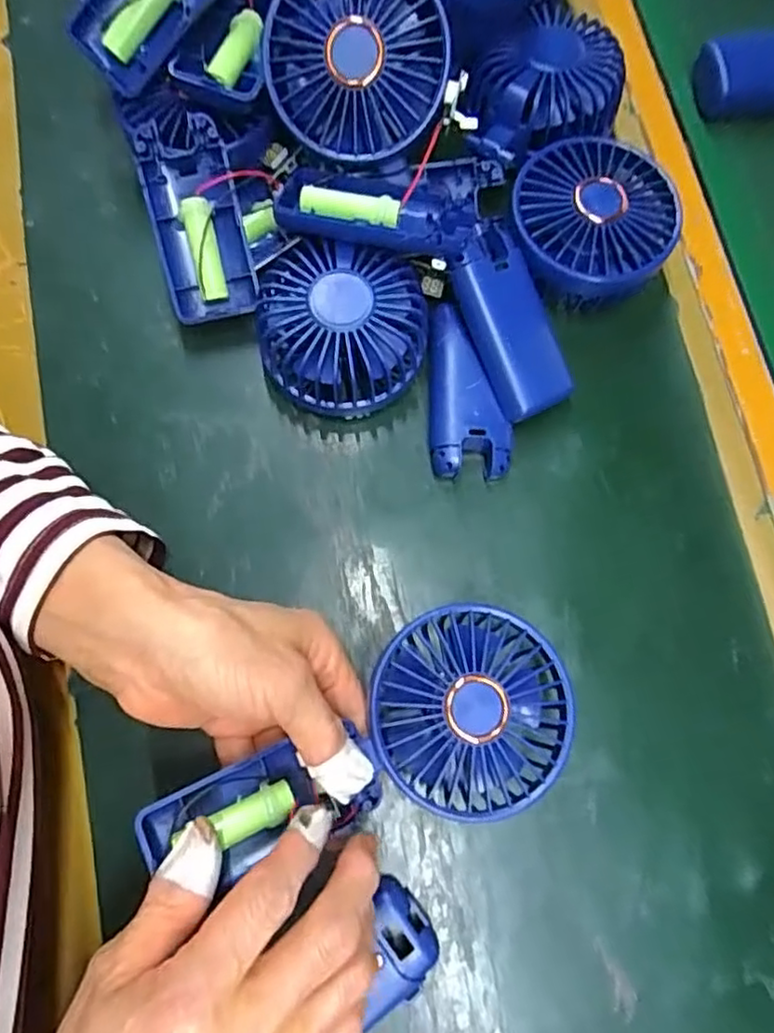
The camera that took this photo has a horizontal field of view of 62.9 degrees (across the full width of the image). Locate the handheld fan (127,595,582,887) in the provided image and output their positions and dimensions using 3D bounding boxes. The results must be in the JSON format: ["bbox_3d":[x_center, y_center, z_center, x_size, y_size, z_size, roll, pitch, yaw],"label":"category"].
[{"bbox_3d":[-0.008,0.097,0.264,0.175,0.033,0.080,-20,78,-5],"label":"handheld fan"}]

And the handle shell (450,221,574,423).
[{"bbox_3d":[0.061,-0.098,0.321,0.043,0.025,0.094,-21,93,-6],"label":"handle shell"}]

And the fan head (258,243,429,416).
[{"bbox_3d":[-0.023,-0.094,0.322,0.083,0.047,0.080,-7,78,-3],"label":"fan head"}]

